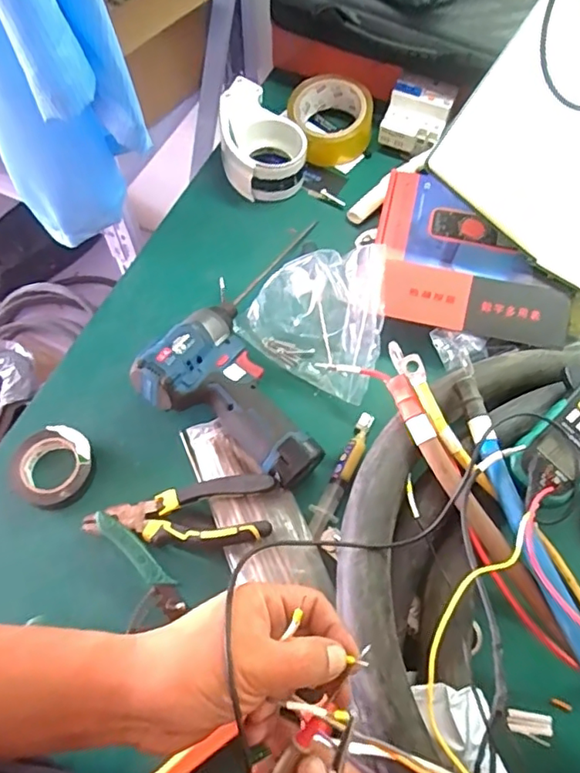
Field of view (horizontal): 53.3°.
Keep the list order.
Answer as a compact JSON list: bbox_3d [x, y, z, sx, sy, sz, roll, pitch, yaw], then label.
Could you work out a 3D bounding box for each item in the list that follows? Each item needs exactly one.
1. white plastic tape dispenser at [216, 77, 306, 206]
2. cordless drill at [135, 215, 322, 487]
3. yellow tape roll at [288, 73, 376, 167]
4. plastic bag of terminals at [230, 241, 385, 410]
[{"bbox_3d":[-0.037,-0.296,0.692,0.093,0.057,0.144,-12,64,-7],"label":"white plastic tape dispenser"},{"bbox_3d":[-0.029,-0.014,0.544,0.184,0.059,0.165,32,67,15],"label":"cordless drill"},{"bbox_3d":[0.050,-0.329,0.709,0.098,0.055,0.099,0,63,-1],"label":"yellow tape roll"},{"bbox_3d":[0.037,-0.074,0.567,0.144,0.084,0.116,34,67,16],"label":"plastic bag of terminals"}]

